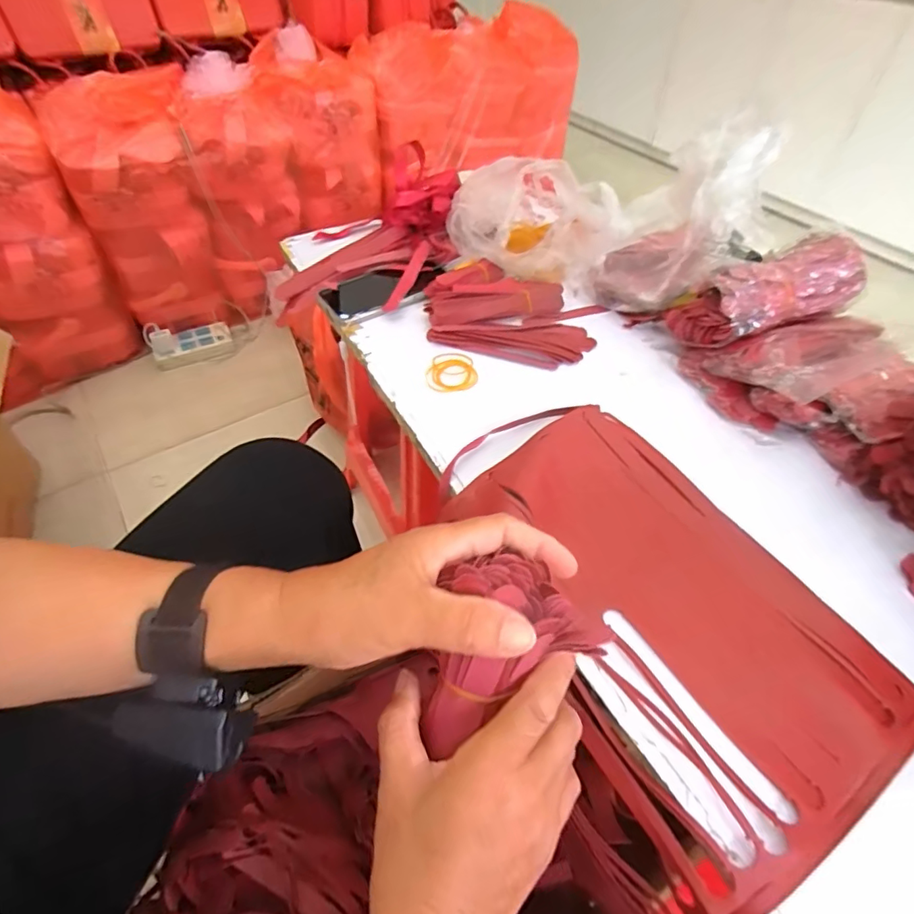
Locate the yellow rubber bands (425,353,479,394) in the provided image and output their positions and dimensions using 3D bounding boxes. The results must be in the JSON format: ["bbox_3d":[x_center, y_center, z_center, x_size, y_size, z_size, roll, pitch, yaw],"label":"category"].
[{"bbox_3d":[-0.007,-0.091,0.563,0.055,0.005,0.059,1,49,-1],"label":"yellow rubber bands"}]

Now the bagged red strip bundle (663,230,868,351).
[{"bbox_3d":[0.320,-0.169,0.529,0.176,0.073,0.080,-21,52,-2],"label":"bagged red strip bundle"}]

